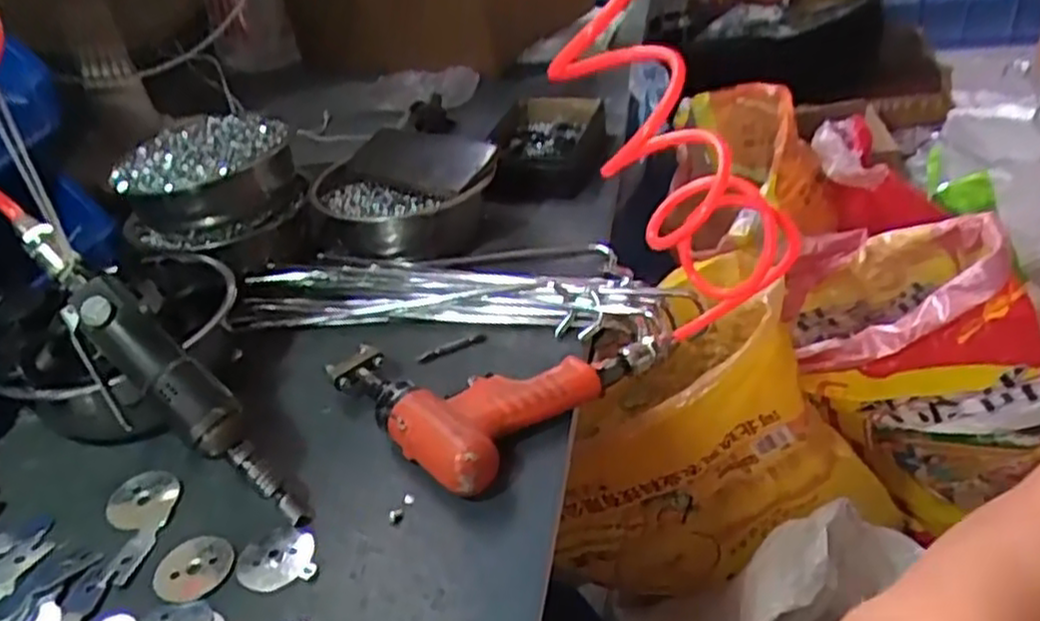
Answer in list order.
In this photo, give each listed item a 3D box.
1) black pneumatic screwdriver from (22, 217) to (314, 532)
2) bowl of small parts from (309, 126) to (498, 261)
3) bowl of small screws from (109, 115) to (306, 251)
[{"bbox_3d":[-0.236,0.046,0.488,0.252,0.045,0.048,45,47,2],"label":"black pneumatic screwdriver"},{"bbox_3d":[-0.121,-0.118,0.793,0.183,0.094,0.174,-5,33,3],"label":"bowl of small parts"},{"bbox_3d":[-0.318,-0.134,0.771,0.174,0.078,0.152,-20,35,-18],"label":"bowl of small screws"}]

